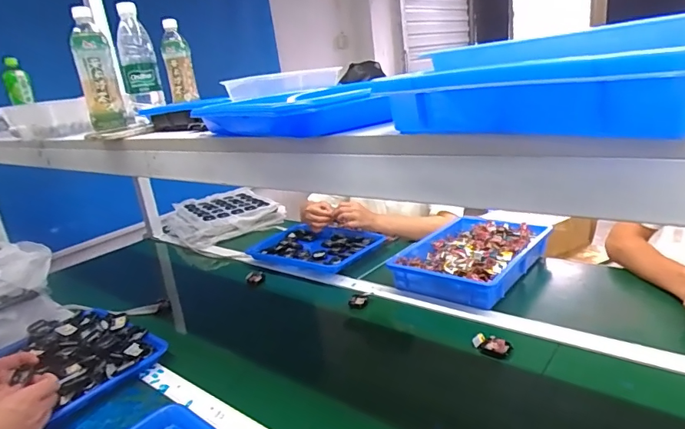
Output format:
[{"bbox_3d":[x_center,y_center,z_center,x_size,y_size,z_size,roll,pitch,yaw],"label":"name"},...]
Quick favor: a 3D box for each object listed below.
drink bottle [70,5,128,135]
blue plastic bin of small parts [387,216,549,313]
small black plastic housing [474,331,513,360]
[{"bbox_3d":[-0.451,-0.262,0.827,0.060,0.217,0.079,-14,15,-21],"label":"drink bottle"},{"bbox_3d":[0.295,0.095,1.035,0.251,0.065,0.345,6,20,43],"label":"blue plastic bin of small parts"},{"bbox_3d":[0.251,0.219,0.753,0.034,0.020,0.063,-18,18,-35],"label":"small black plastic housing"}]

